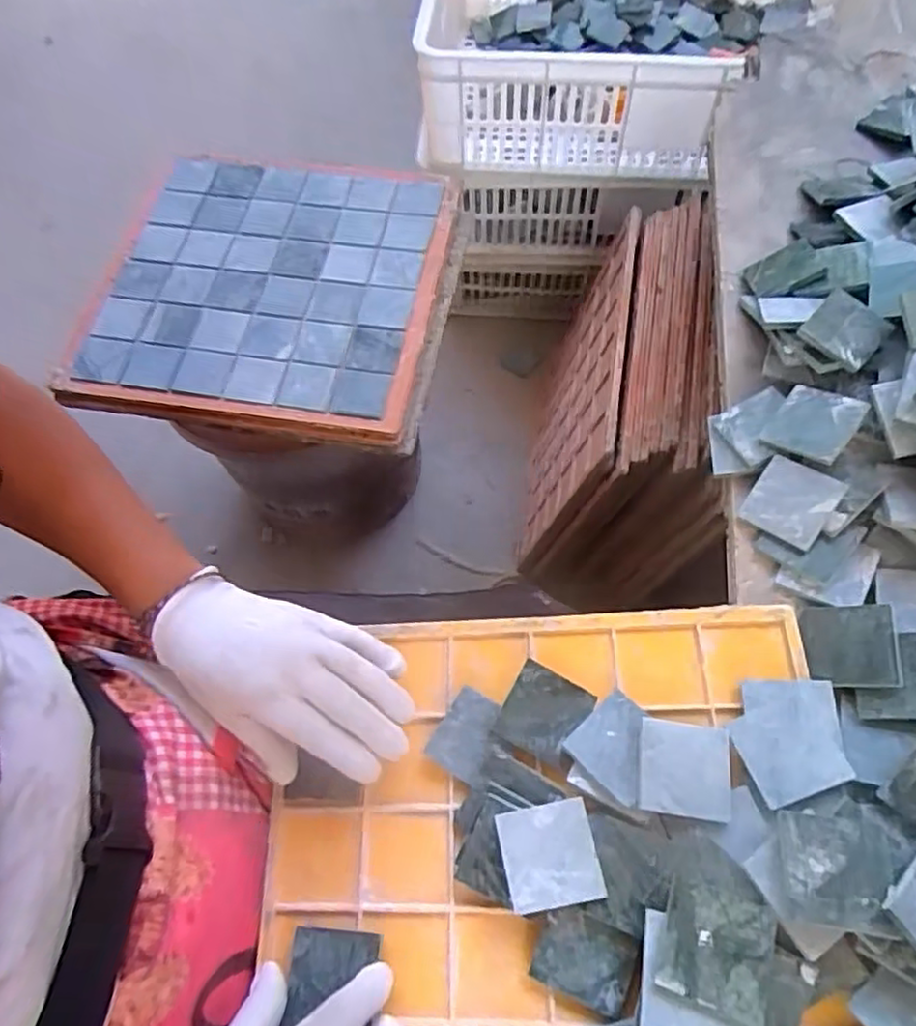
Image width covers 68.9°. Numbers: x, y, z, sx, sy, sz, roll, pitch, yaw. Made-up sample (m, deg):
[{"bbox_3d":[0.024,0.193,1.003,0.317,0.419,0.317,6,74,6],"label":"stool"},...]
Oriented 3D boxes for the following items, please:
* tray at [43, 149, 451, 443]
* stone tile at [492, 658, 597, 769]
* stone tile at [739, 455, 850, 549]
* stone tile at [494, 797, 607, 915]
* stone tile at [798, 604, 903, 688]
[{"bbox_3d":[-0.189,-0.241,0.701,0.331,0.047,0.349,9,65,6],"label":"tray"},{"bbox_3d":[0.053,0.124,0.412,0.047,0.010,0.050,27,69,14],"label":"stone tile"},{"bbox_3d":[0.222,-0.008,0.445,0.048,0.004,0.049,36,94,37],"label":"stone tile"},{"bbox_3d":[0.049,0.184,0.359,0.049,0.004,0.048,-13,65,5],"label":"stone tile"},{"bbox_3d":[0.241,0.081,0.412,0.051,0.007,0.051,-7,63,32],"label":"stone tile"}]

